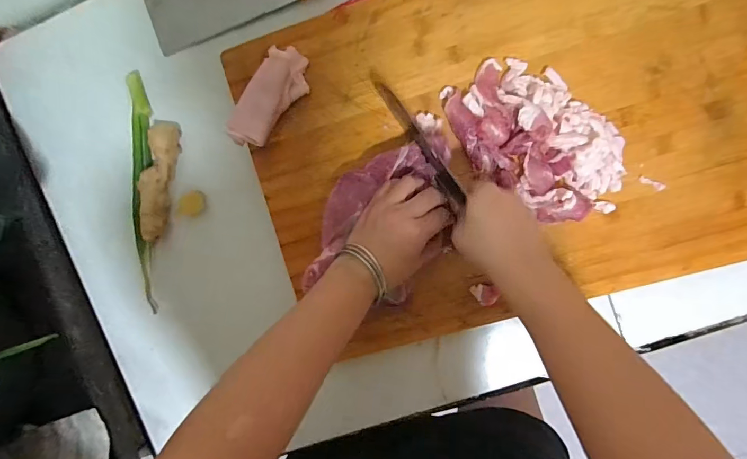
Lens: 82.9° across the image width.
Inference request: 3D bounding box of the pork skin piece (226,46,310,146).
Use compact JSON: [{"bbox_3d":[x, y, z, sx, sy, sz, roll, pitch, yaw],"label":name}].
[{"bbox_3d":[-0.110,-0.138,0.453,0.047,0.024,0.112,37,100,0],"label":"pork skin piece"}]

